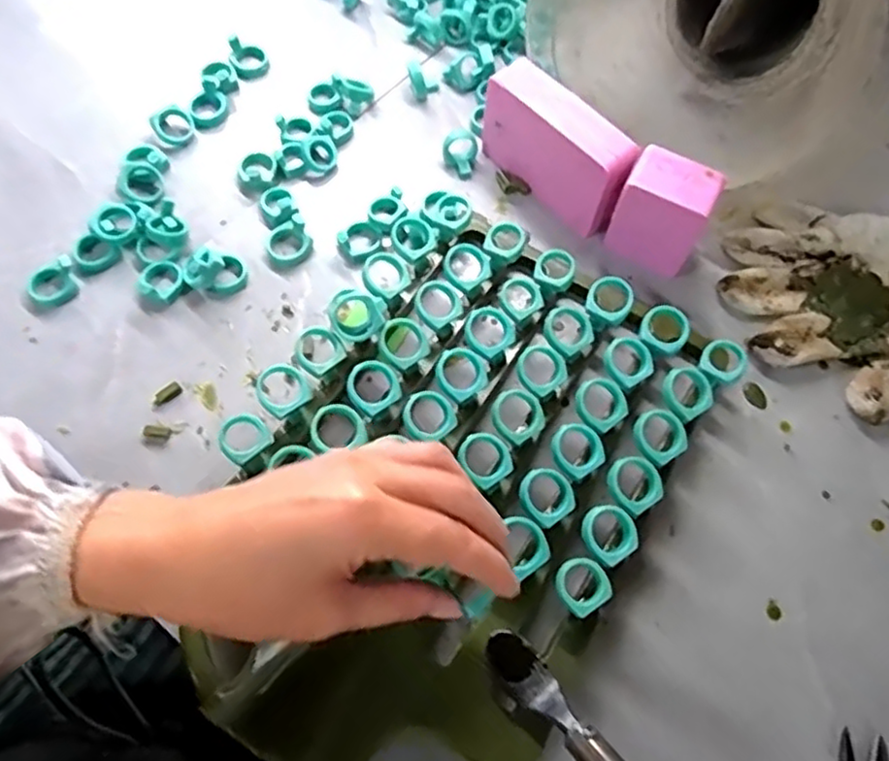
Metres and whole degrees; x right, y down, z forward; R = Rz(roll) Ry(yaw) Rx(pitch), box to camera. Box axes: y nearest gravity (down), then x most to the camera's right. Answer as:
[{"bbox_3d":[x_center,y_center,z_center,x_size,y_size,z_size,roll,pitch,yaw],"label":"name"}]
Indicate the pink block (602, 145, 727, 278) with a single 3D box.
[{"bbox_3d":[0.141,-0.107,0.448,0.053,0.071,0.037,29,67,10],"label":"pink block"}]

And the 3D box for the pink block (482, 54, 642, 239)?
[{"bbox_3d":[0.075,-0.157,0.466,0.030,0.071,0.111,-39,73,-19],"label":"pink block"}]

